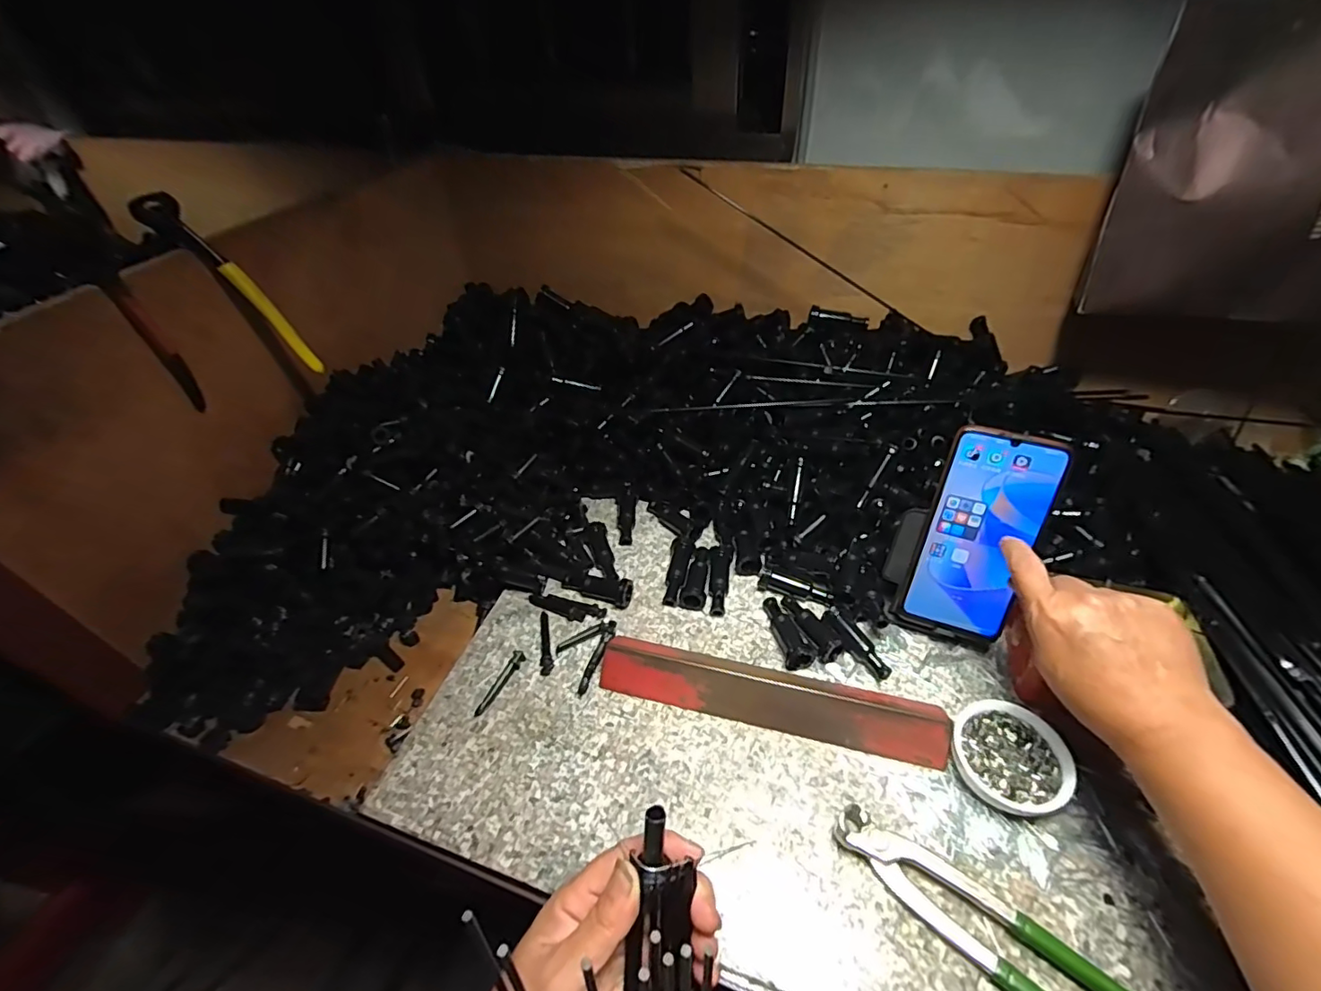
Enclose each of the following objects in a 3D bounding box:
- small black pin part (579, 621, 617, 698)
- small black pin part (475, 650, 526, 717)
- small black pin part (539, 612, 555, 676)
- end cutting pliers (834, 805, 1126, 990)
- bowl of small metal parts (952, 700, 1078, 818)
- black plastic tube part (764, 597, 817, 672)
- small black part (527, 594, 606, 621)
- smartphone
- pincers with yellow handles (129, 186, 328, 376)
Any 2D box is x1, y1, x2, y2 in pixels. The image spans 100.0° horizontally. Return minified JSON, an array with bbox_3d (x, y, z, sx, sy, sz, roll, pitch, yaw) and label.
[{"bbox_3d":[-0.053,0.135,0.466,0.010,0.005,0.068,13,45,17],"label":"small black pin part"},{"bbox_3d":[-0.129,0.152,0.451,0.012,0.004,0.059,15,46,19],"label":"small black pin part"},{"bbox_3d":[-0.100,0.127,0.480,0.012,0.005,0.060,-12,44,-9],"label":"small black pin part"},{"bbox_3d":[0.197,0.255,0.320,0.197,0.015,0.041,30,52,30],"label":"end cutting pliers"},{"bbox_3d":[0.241,0.183,0.385,0.069,0.027,0.070,-2,43,2],"label":"bowl of small metal parts"},{"bbox_3d":[0.109,0.113,0.470,0.023,0.026,0.070,-7,43,-4],"label":"black plastic tube part"},{"bbox_3d":[-0.086,0.102,0.503,0.074,0.006,0.019,10,44,14],"label":"small black part"},{"bbox_3d":[0.245,0.034,0.428,0.075,0.163,0.007,17,23,21],"label":"smartphone"},{"bbox_3d":[-0.355,-0.173,0.469,0.027,0.162,0.040,-27,44,6],"label":"pincers with yellow handles"}]

